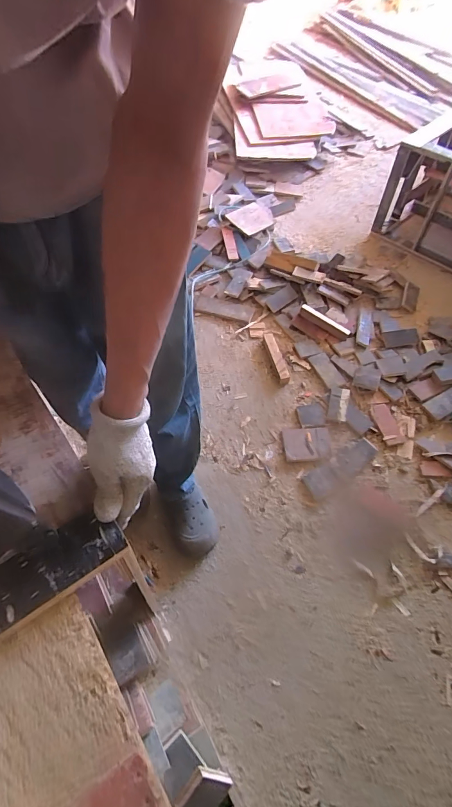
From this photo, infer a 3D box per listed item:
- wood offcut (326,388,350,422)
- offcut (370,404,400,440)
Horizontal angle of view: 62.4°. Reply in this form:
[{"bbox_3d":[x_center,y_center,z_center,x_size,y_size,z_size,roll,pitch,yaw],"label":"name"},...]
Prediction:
[{"bbox_3d":[0.379,0.002,1.263,0.063,0.029,0.139,14,59,9],"label":"wood offcut"},{"bbox_3d":[0.522,0.058,1.223,0.063,0.017,0.133,-7,58,-5],"label":"offcut"}]

